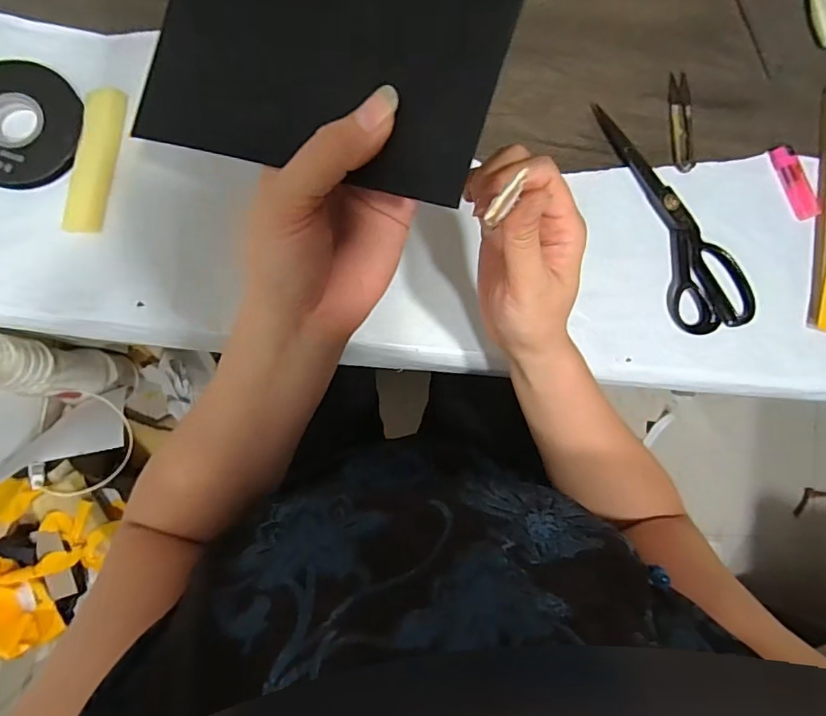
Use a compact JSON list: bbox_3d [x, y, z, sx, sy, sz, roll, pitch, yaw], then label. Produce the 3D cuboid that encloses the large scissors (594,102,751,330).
[{"bbox_3d":[0.257,-0.140,0.495,0.082,0.013,0.236,-20,87,-8],"label":"large scissors"}]

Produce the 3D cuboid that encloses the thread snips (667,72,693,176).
[{"bbox_3d":[0.267,-0.235,0.510,0.023,0.005,0.100,1,85,-7],"label":"thread snips"}]

